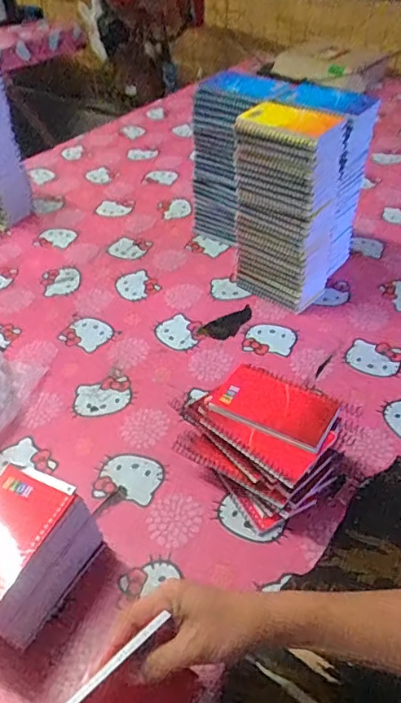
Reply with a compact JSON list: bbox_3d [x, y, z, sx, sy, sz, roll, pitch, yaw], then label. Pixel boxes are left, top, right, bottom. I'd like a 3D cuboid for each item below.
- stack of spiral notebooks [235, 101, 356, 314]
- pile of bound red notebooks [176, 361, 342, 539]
[{"bbox_3d":[0.156,-0.242,0.877,0.157,0.289,0.188,21,48,24],"label":"stack of spiral notebooks"},{"bbox_3d":[0.071,0.104,0.644,0.133,0.111,0.169,-36,52,-30],"label":"pile of bound red notebooks"}]

